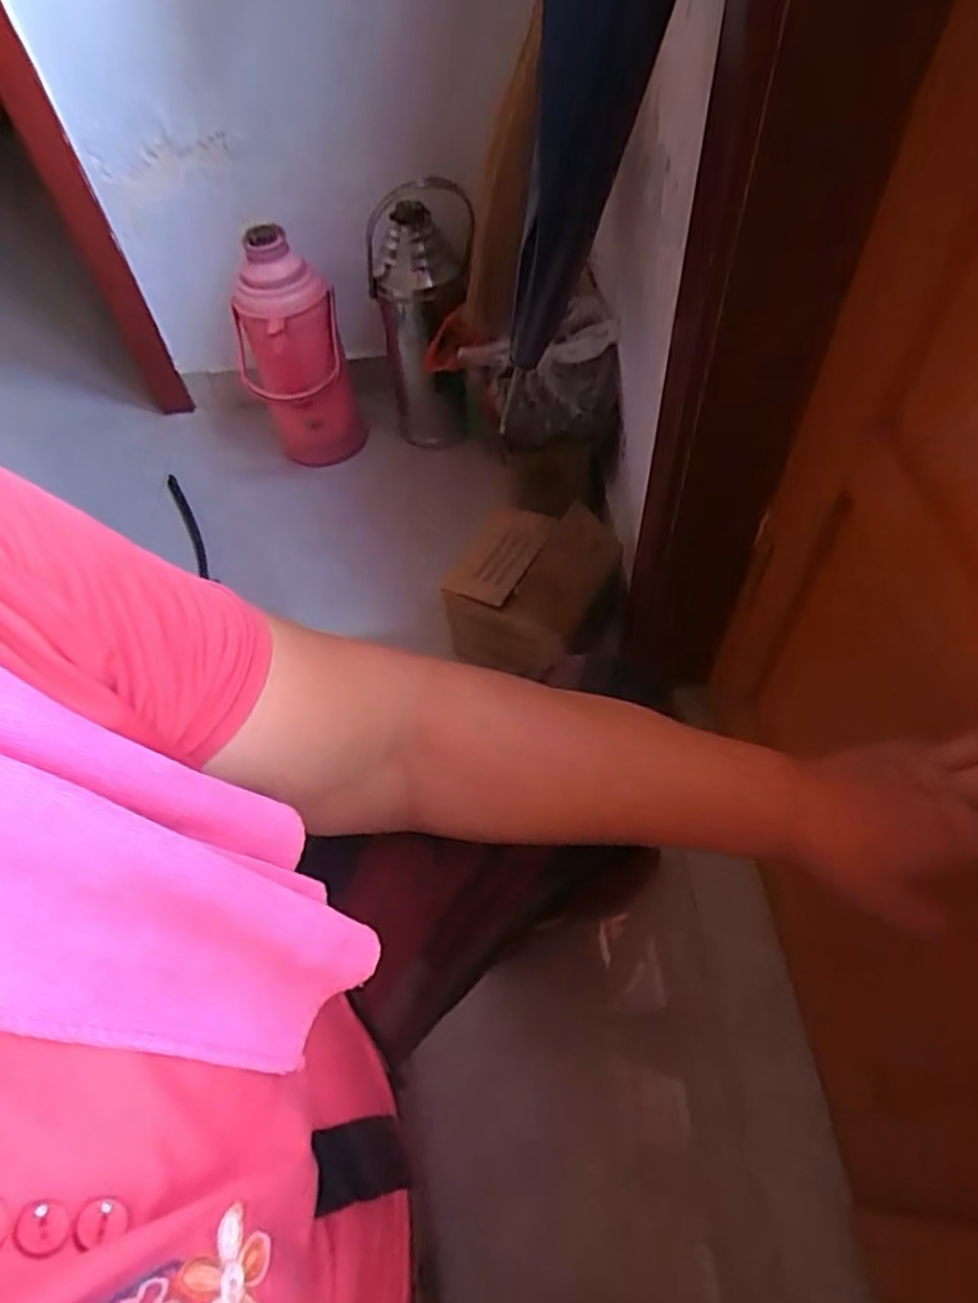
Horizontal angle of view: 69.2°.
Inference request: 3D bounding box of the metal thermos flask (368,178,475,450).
[{"bbox_3d":[-0.098,-0.544,1.200,0.167,0.415,0.159,-9,55,-1],"label":"metal thermos flask"}]

